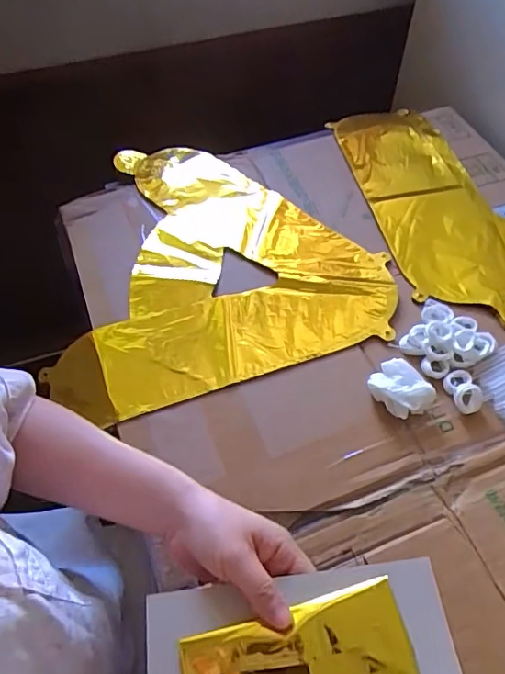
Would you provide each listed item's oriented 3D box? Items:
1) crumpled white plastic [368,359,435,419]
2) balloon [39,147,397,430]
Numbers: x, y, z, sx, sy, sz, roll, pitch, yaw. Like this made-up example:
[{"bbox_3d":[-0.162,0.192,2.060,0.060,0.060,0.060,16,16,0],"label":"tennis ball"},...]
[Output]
[{"bbox_3d":[0.137,0.049,0.482,0.043,0.020,0.055,-36,63,-21],"label":"crumpled white plastic"},{"bbox_3d":[-0.065,-0.093,0.610,0.355,0.045,0.358,-16,58,-10],"label":"balloon"}]

